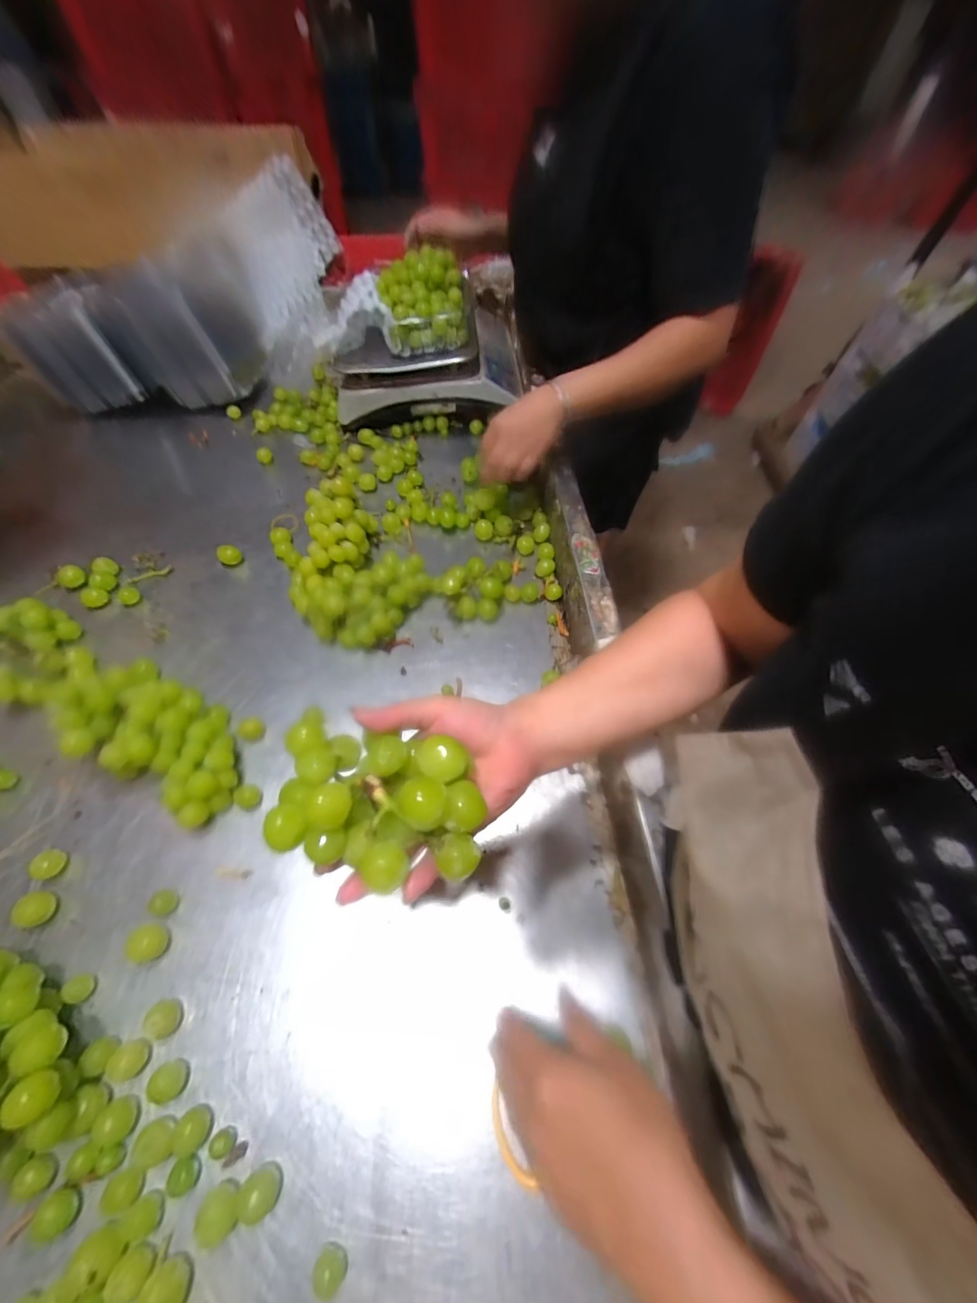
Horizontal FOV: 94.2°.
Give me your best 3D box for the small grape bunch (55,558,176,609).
[{"bbox_3d":[-0.504,-0.091,0.602,0.137,0.024,0.071,7,56,4],"label":"small grape bunch"}]

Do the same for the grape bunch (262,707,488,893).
[{"bbox_3d":[-0.064,0.077,0.255,0.120,0.041,0.083,7,57,1],"label":"grape bunch"}]

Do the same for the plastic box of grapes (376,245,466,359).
[{"bbox_3d":[-0.106,-0.572,0.743,0.137,0.088,0.157,-7,56,-5],"label":"plastic box of grapes"}]

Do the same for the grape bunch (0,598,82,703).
[{"bbox_3d":[-0.540,-0.005,0.529,0.127,0.040,0.105,31,61,19],"label":"grape bunch"}]

